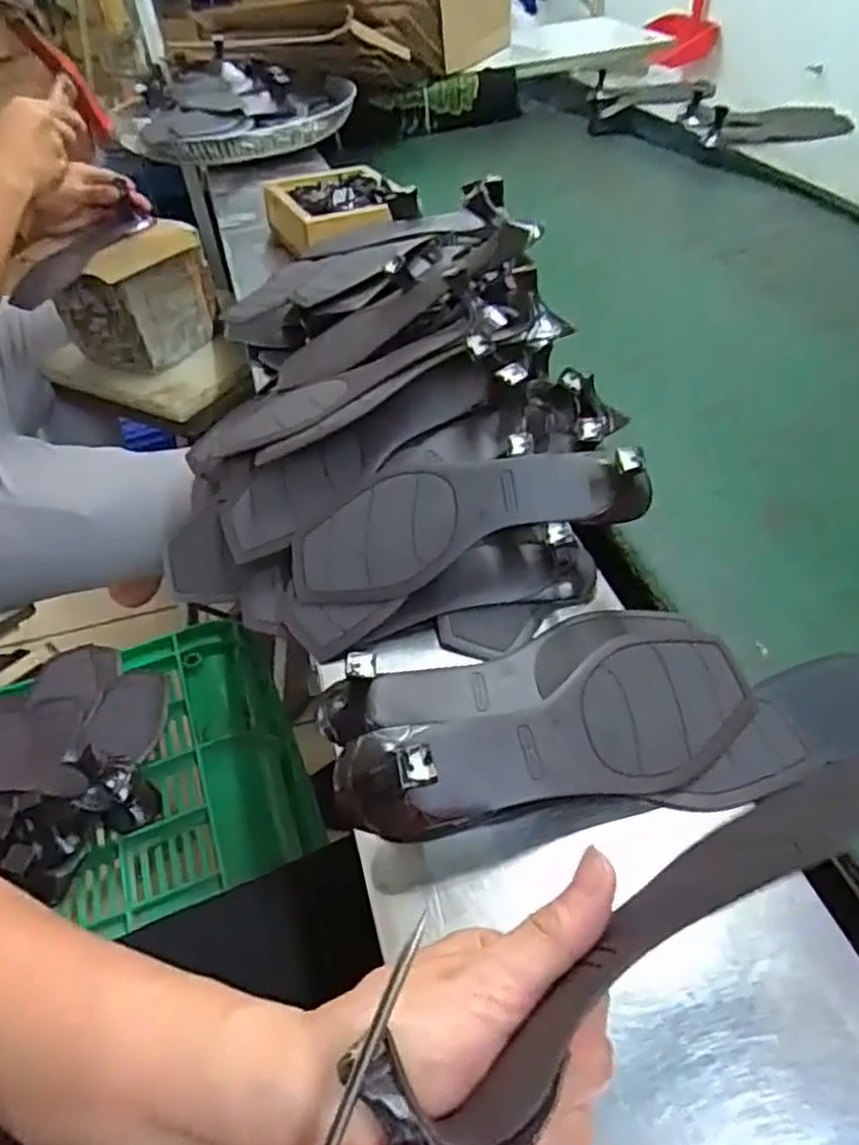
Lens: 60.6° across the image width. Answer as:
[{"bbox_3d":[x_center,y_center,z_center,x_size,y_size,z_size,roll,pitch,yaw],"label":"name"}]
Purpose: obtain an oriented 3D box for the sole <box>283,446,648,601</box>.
[{"bbox_3d":[0.023,-0.032,0.464,0.230,0.055,0.080,-12,76,8],"label":"sole"}]

